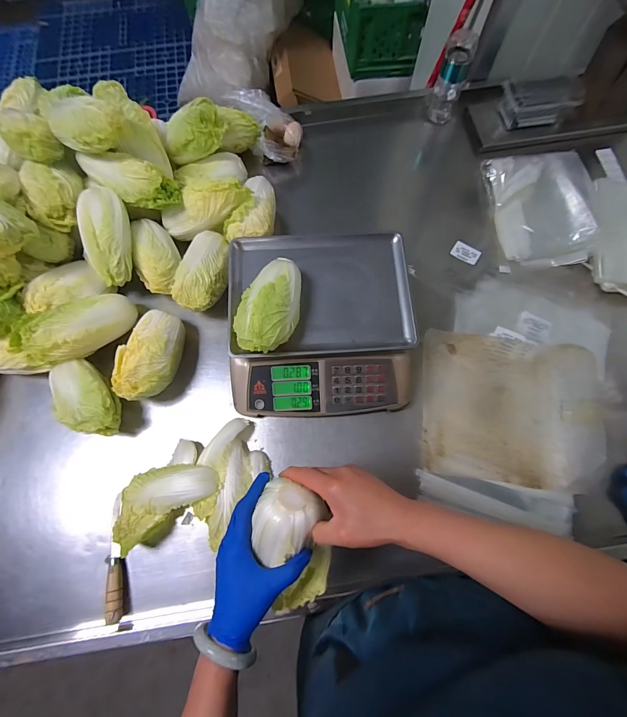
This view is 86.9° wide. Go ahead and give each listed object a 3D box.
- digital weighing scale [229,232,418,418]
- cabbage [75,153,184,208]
[{"bbox_3d":[0.014,-0.067,0.614,0.315,0.115,0.324,-4,73,0],"label":"digital weighing scale"},{"bbox_3d":[-0.358,-0.348,0.632,0.192,0.060,0.083,27,75,9],"label":"cabbage"}]

